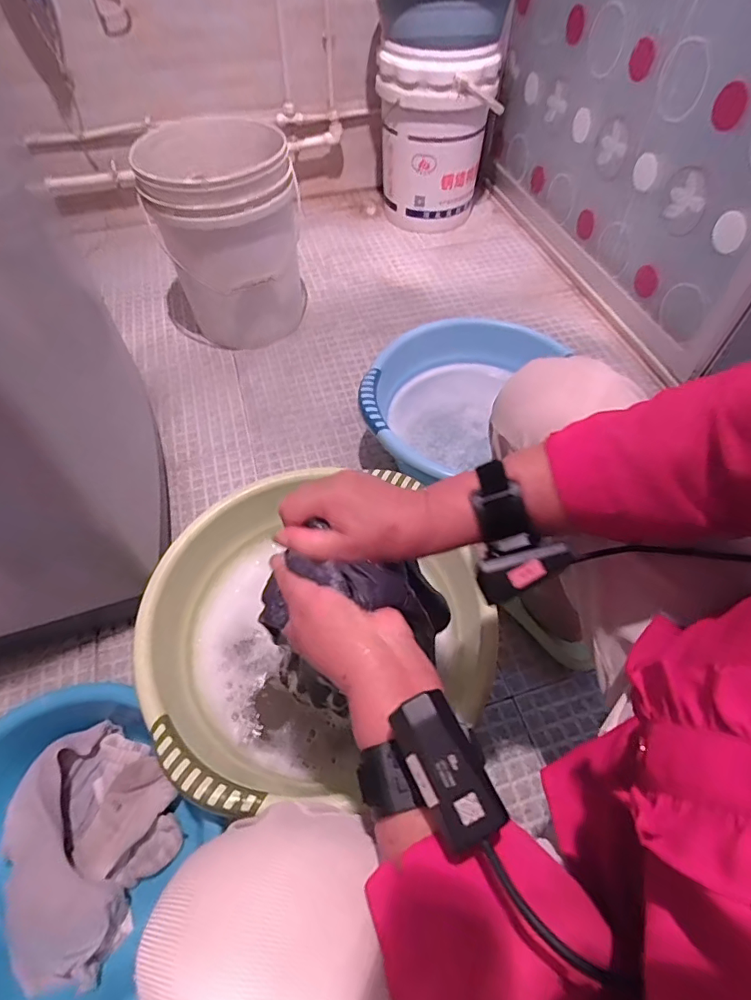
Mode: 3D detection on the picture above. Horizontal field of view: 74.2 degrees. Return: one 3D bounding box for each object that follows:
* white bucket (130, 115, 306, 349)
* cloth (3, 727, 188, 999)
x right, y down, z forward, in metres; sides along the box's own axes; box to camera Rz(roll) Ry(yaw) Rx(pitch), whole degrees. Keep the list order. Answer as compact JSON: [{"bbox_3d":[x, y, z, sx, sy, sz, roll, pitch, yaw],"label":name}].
[{"bbox_3d":[-0.311,-0.562,1.092,0.281,0.356,0.320,-16,56,-11],"label":"white bucket"},{"bbox_3d":[-0.343,0.396,0.573,0.184,0.081,0.221,25,59,17],"label":"cloth"}]

